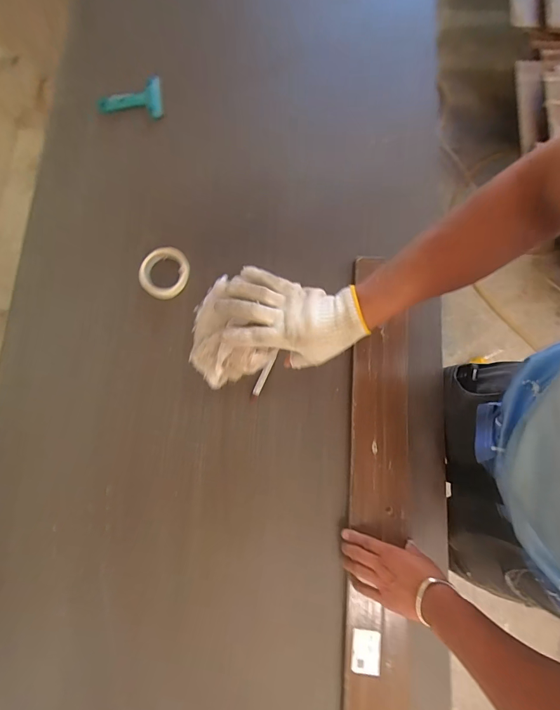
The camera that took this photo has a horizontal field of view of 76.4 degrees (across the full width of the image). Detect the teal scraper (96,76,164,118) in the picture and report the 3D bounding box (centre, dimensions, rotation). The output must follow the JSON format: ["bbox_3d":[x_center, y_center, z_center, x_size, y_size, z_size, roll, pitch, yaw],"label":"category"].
[{"bbox_3d":[-0.328,-0.553,0.772,0.143,0.031,0.075,-11,80,-1],"label":"teal scraper"}]

